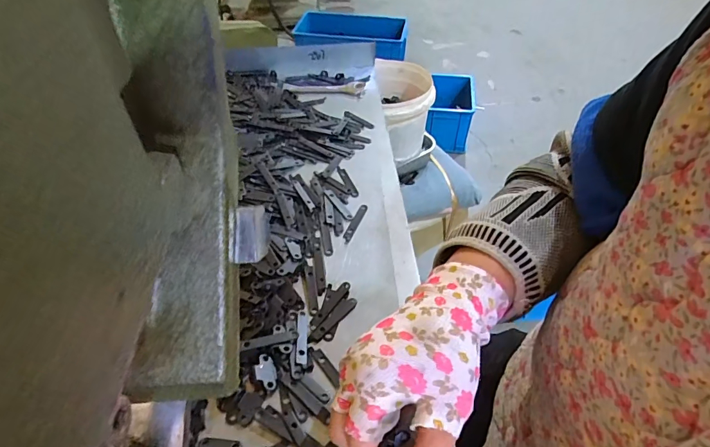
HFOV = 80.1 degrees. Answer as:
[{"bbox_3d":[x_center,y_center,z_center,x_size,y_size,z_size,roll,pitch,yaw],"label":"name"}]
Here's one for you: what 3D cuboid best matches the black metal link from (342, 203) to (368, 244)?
[{"bbox_3d":[0.000,0.000,0.434,0.009,0.004,0.055,21,48,13],"label":"black metal link"}]

